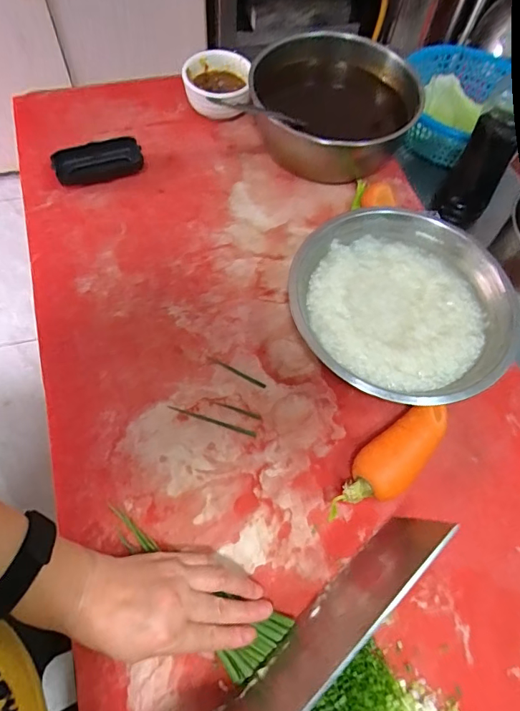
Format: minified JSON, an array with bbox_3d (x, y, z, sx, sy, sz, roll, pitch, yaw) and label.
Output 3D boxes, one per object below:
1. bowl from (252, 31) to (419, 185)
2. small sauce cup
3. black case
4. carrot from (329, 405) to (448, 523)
[{"bbox_3d":[0.097,-0.329,0.605,0.194,0.101,0.183,-6,65,-6],"label":"bowl"},{"bbox_3d":[-0.061,-0.392,0.649,0.090,0.050,0.105,2,64,-2],"label":"small sauce cup"},{"bbox_3d":[-0.209,-0.252,0.584,0.107,0.024,0.048,-16,66,-11],"label":"black case"},{"bbox_3d":[0.124,0.102,0.432,0.156,0.042,0.048,-40,73,-20],"label":"carrot"}]

